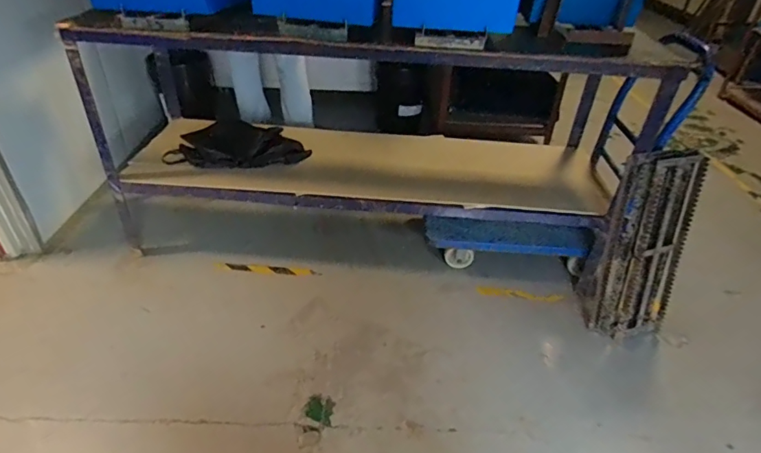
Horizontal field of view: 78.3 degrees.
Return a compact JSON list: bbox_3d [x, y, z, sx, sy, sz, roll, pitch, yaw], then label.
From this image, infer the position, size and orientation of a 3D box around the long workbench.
[{"bbox_3d":[-0.015,-0.383,1.622,1.775,0.708,0.612,5,36,3],"label":"long workbench"}]

